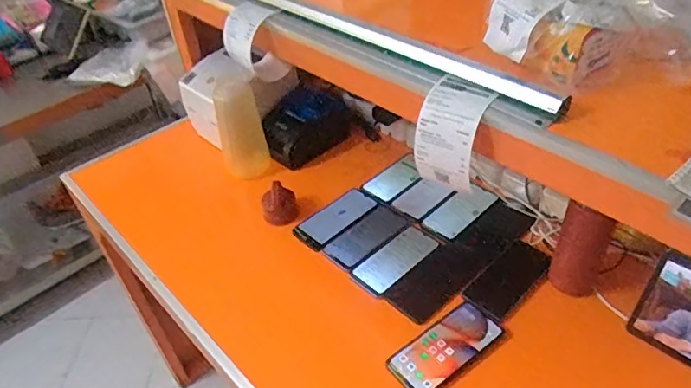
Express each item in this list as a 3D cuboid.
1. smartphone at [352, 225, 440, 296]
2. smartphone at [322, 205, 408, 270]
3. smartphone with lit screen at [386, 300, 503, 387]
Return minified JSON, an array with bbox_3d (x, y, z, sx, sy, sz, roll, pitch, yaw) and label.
[{"bbox_3d":[0.090,0.111,0.879,0.150,0.013,0.076,-37,47,-26],"label":"smartphone"},{"bbox_3d":[0.039,0.079,0.927,0.153,0.016,0.074,-33,48,-29],"label":"smartphone"},{"bbox_3d":[0.148,0.225,0.749,0.169,0.017,0.079,-29,46,-25],"label":"smartphone with lit screen"}]

